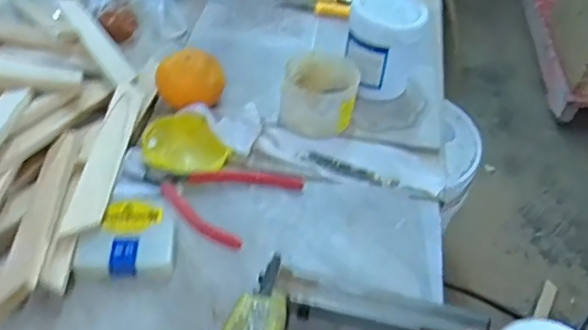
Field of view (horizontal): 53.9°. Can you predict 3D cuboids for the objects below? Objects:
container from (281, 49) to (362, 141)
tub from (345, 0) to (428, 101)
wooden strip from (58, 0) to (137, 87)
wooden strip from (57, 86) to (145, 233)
[{"bbox_3d":[0.027,-0.072,0.597,0.074,0.063,0.088,15,44,8],"label":"container"},{"bbox_3d":[0.095,-0.126,0.630,0.077,0.108,0.080,4,44,-4],"label":"tub"},{"bbox_3d":[-0.210,-0.135,0.624,0.029,0.010,0.180,-22,51,-27],"label":"wooden strip"},{"bbox_3d":[-0.164,-0.012,0.507,0.028,0.014,0.175,4,44,-3],"label":"wooden strip"}]

